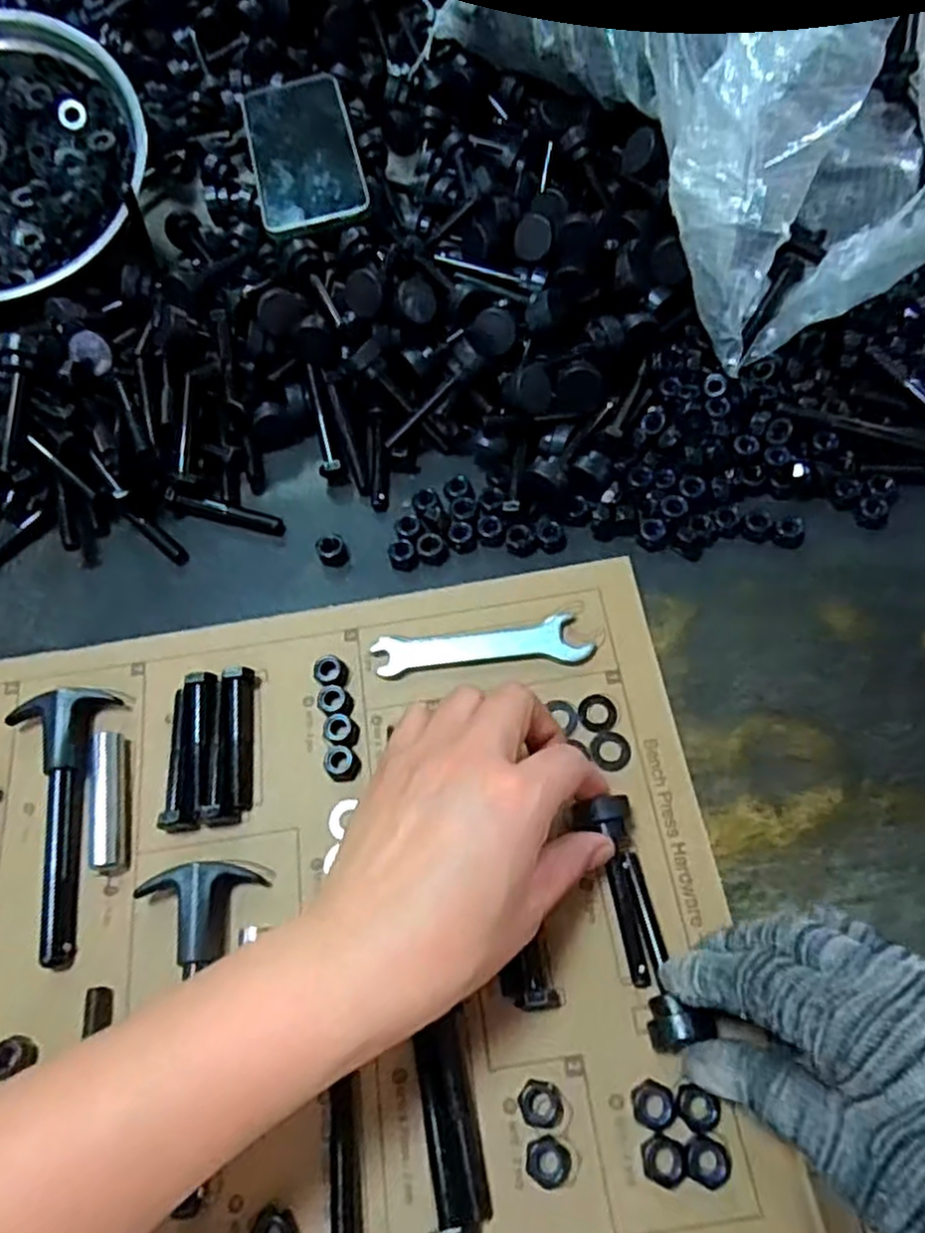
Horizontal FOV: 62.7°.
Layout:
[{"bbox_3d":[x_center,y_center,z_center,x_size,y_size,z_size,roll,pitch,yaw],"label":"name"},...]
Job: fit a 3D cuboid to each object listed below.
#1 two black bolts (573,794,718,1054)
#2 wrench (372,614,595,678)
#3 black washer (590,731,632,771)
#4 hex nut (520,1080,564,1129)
[{"bbox_3d":[0.076,0.129,0.328,0.025,0.021,0.100,-12,59,-2],"label":"two black bolts"},{"bbox_3d":[0.010,0.016,0.404,0.113,0.009,0.027,-4,64,2],"label":"wrench"},{"bbox_3d":[0.073,0.065,0.372,0.019,0.004,0.018,24,68,14],"label":"black washer"},{"bbox_3d":[0.032,0.197,0.306,0.017,0.005,0.016,11,65,9],"label":"hex nut"}]

